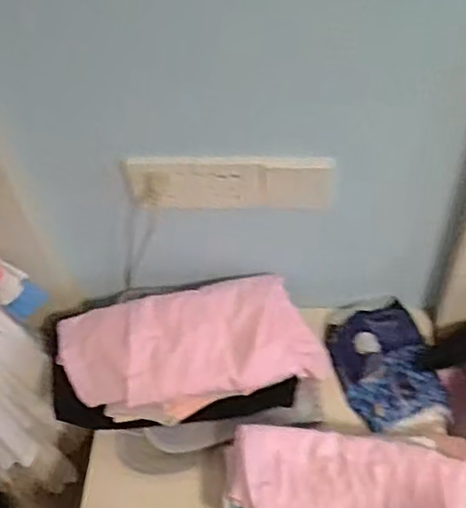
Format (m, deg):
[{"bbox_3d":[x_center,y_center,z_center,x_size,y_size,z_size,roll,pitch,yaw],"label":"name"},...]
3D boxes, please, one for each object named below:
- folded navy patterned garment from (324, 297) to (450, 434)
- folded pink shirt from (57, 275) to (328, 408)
[{"bbox_3d":[0.226,0.168,0.984,0.140,0.040,0.187,-13,54,-5],"label":"folded navy patterned garment"},{"bbox_3d":[-0.061,0.134,0.949,0.364,0.064,0.160,-12,54,-4],"label":"folded pink shirt"}]

